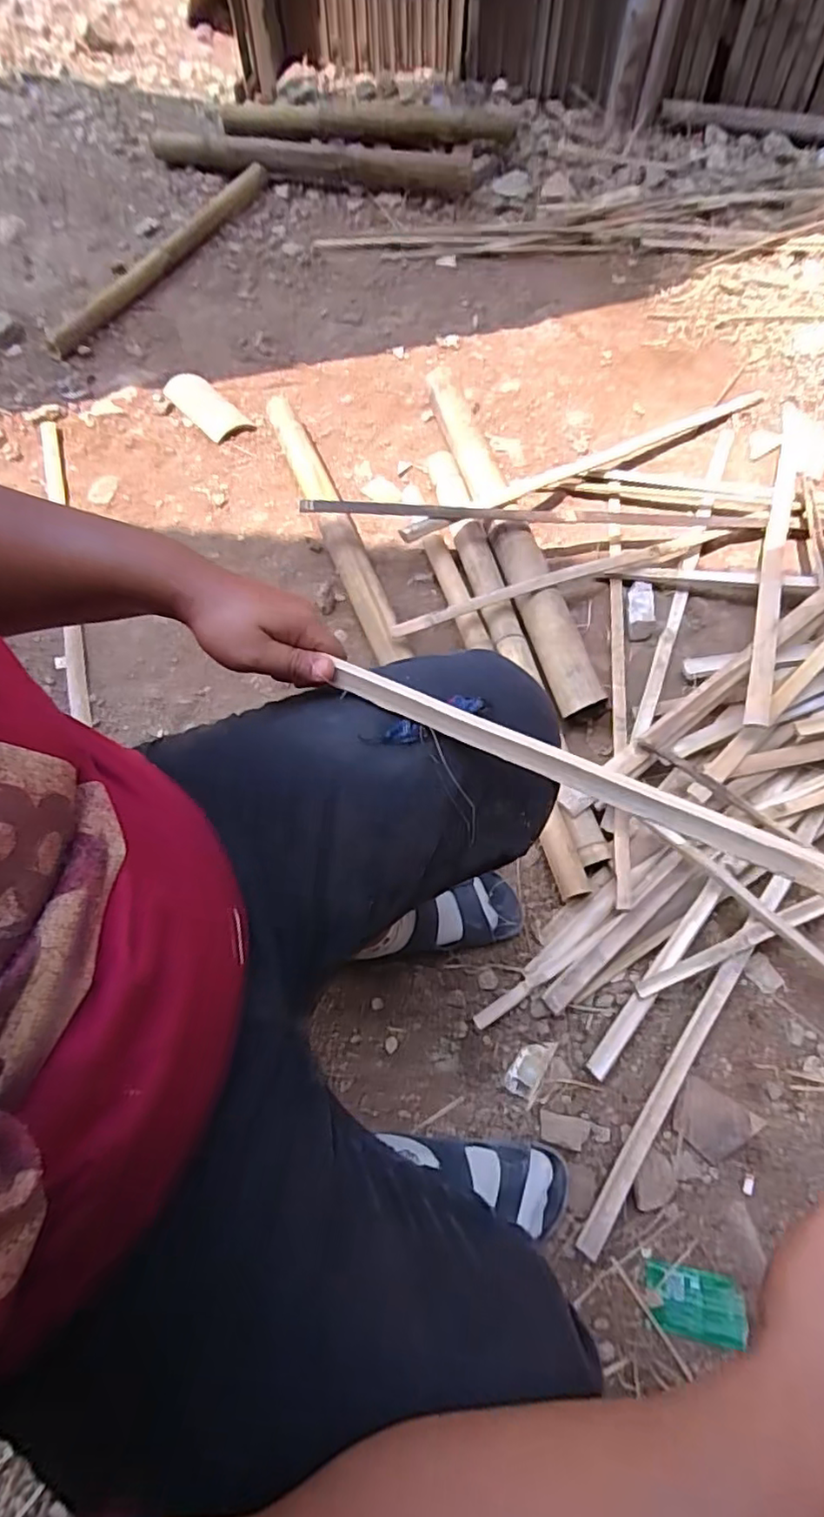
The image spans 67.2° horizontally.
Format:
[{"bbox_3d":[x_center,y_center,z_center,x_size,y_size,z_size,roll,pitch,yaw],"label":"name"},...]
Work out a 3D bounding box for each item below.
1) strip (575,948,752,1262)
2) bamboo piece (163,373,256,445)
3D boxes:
[{"bbox_3d":[0.283,0.361,0.679,0.025,0.014,0.362,34,69,17],"label":"strip"},{"bbox_3d":[-0.390,-0.678,1.209,0.087,0.035,0.239,-37,72,-17],"label":"bamboo piece"}]

